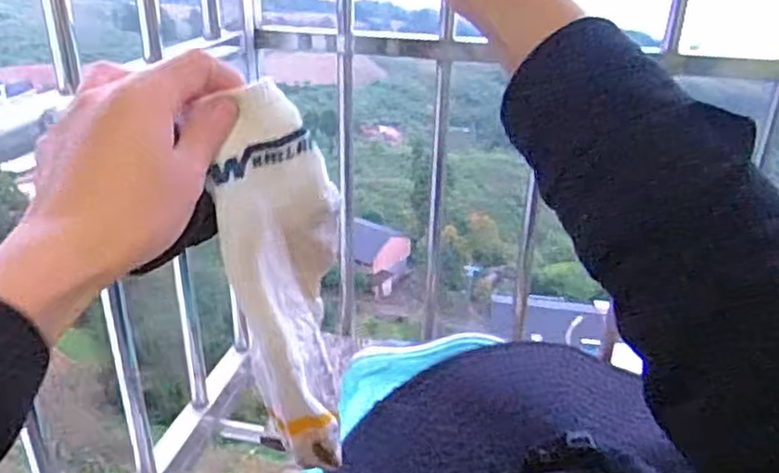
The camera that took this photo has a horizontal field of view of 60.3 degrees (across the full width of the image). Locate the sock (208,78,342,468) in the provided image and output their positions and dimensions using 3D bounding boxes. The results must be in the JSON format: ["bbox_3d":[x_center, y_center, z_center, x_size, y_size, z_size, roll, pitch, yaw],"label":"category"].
[{"bbox_3d":[-0.053,0.022,0.351,0.061,0.193,0.026,-8,3,-17],"label":"sock"}]

